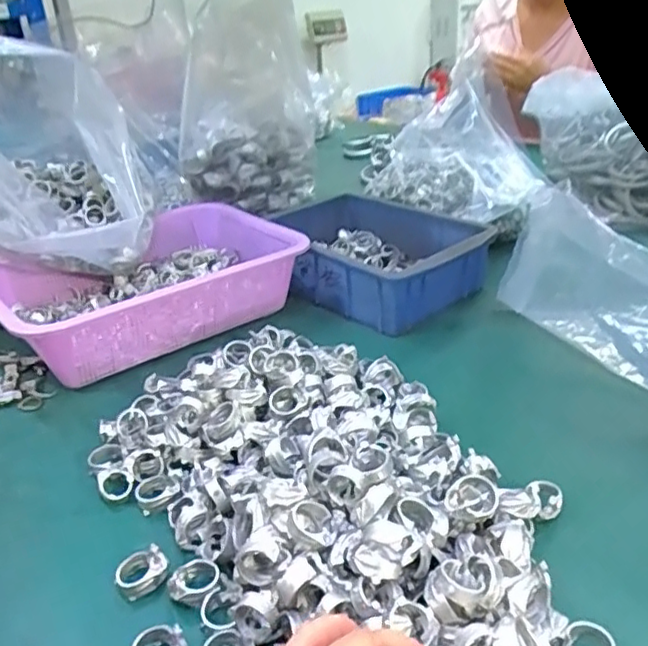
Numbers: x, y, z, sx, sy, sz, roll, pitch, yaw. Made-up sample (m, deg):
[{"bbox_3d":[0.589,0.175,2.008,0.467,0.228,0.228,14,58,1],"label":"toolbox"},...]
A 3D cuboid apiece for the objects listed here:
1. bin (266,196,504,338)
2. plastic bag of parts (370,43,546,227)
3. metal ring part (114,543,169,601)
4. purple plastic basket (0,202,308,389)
[{"bbox_3d":[0.052,-0.077,0.730,0.187,0.074,0.244,-25,34,-35],"label":"bin"},{"bbox_3d":[0.173,-0.221,0.803,0.185,0.153,0.182,-22,34,-31],"label":"plastic bag of parts"},{"bbox_3d":[-0.108,0.148,0.366,0.030,0.021,0.021,-21,32,-29],"label":"metal ring part"},{"bbox_3d":[-0.188,-0.044,0.664,0.308,0.078,0.221,-24,33,-33],"label":"purple plastic basket"}]

